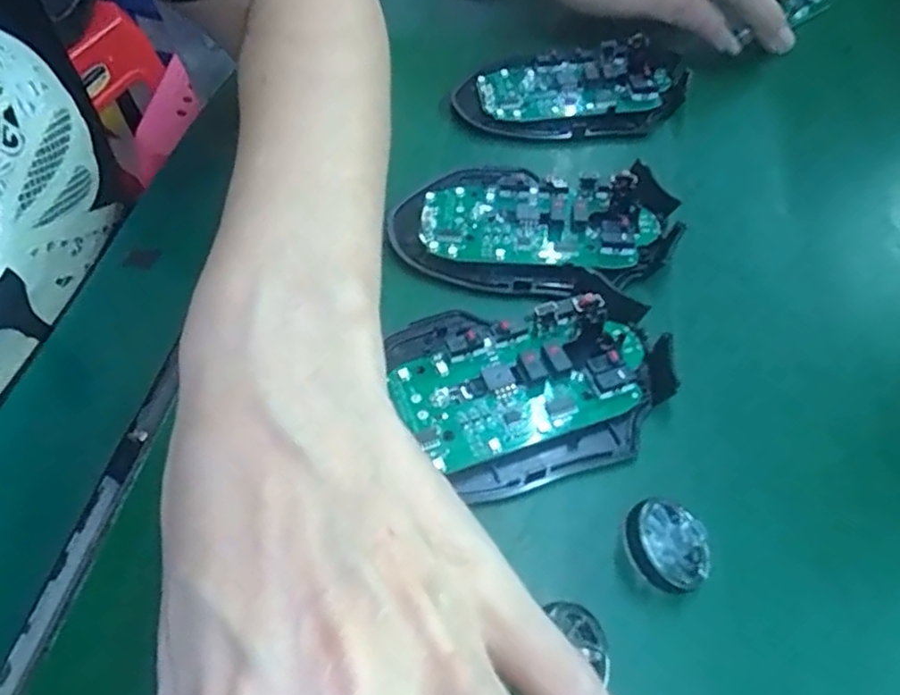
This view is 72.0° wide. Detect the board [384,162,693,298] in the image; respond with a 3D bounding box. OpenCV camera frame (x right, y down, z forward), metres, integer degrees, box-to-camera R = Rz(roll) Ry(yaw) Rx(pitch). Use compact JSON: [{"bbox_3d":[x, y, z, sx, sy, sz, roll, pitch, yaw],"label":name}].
[{"bbox_3d":[0.034,-0.050,0.256,0.112,0.015,0.062,6,52,9],"label":"board"}]

